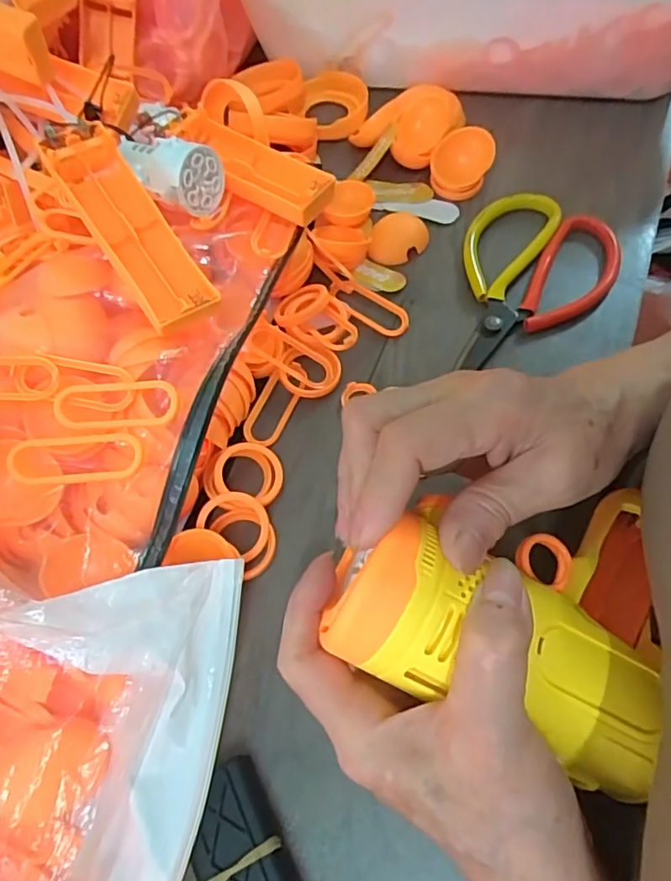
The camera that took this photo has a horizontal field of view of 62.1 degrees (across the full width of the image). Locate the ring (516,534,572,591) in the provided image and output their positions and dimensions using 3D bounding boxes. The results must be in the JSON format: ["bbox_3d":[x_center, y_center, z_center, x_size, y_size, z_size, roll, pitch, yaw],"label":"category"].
[{"bbox_3d":[0.086,0.049,0.231,0.023,0.008,0.022,-1,64,3],"label":"ring"}]

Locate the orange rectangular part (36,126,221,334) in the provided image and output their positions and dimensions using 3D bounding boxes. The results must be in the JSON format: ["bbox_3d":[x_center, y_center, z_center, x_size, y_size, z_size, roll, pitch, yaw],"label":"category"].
[{"bbox_3d":[-0.099,-0.104,0.269,0.034,0.013,0.109,-34,85,-15],"label":"orange rectangular part"}]

